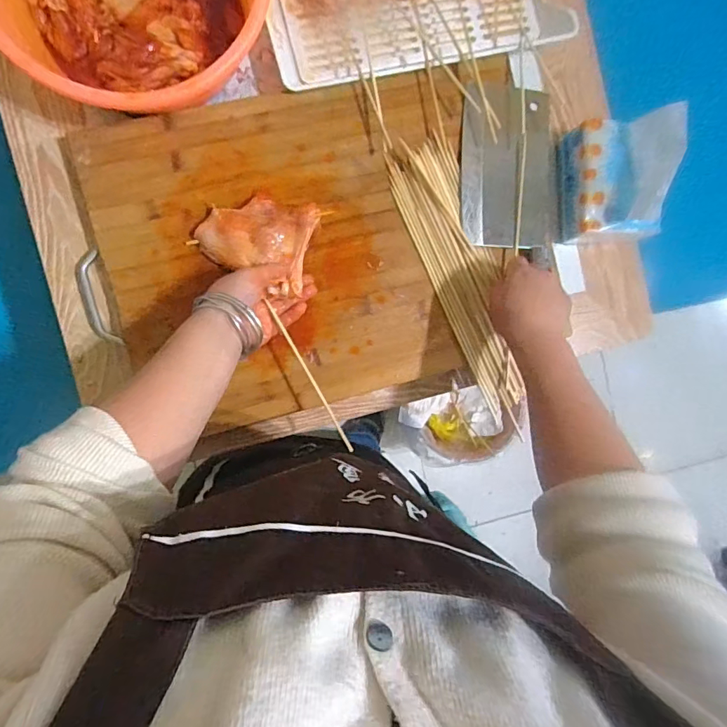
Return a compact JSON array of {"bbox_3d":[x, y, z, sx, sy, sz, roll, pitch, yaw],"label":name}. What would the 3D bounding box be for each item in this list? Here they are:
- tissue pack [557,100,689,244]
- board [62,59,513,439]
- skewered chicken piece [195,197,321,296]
[{"bbox_3d":[0.283,-0.209,0.532,0.080,0.118,0.128,1,91,-7],"label":"tissue pack"},{"bbox_3d":[-0.047,-0.120,0.531,0.474,0.036,0.350,-14,93,-7],"label":"board"},{"bbox_3d":[-0.111,-0.135,0.494,0.114,0.028,0.083,18,89,-7],"label":"skewered chicken piece"}]

